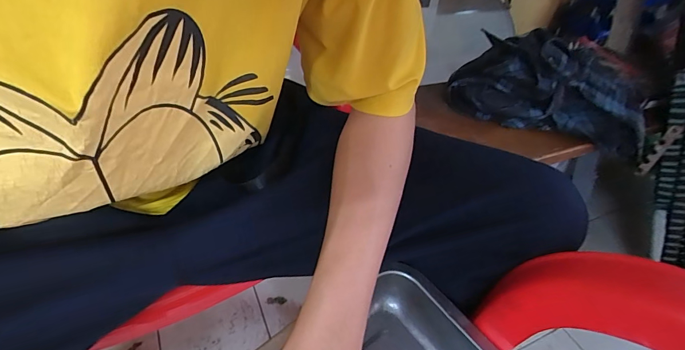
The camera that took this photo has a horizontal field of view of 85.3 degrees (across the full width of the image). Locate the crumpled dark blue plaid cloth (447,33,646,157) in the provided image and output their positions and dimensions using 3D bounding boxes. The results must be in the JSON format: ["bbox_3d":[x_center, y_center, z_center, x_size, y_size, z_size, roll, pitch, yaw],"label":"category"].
[{"bbox_3d":[0.359,-0.149,0.639,0.326,0.121,0.168,20,43,15],"label":"crumpled dark blue plaid cloth"}]

